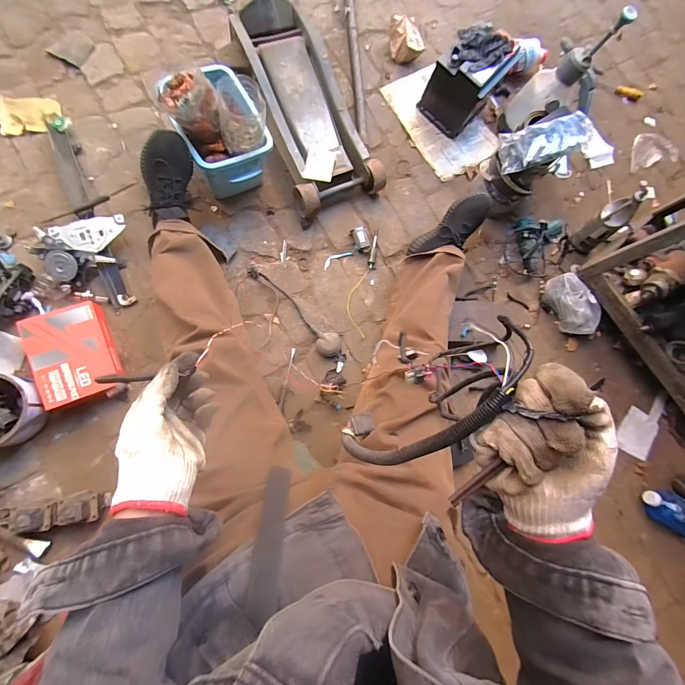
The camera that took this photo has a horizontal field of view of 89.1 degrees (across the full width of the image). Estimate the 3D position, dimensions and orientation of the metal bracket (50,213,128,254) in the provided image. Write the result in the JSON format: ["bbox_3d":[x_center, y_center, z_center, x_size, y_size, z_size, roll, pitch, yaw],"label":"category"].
[{"bbox_3d":[-0.590,-0.254,0.815,0.153,0.018,0.079,-18,87,-17],"label":"metal bracket"}]

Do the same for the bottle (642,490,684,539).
[{"bbox_3d":[1.018,0.521,1.025,0.270,0.094,0.094,32,77,-5],"label":"bottle"}]

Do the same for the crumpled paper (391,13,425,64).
[{"bbox_3d":[0.202,-0.948,1.093,0.098,0.071,0.102,-5,83,-10],"label":"crumpled paper"}]

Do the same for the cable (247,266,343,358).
[{"bbox_3d":[-0.124,-0.088,0.921,0.063,0.046,0.324,-42,90,-13],"label":"cable"}]

